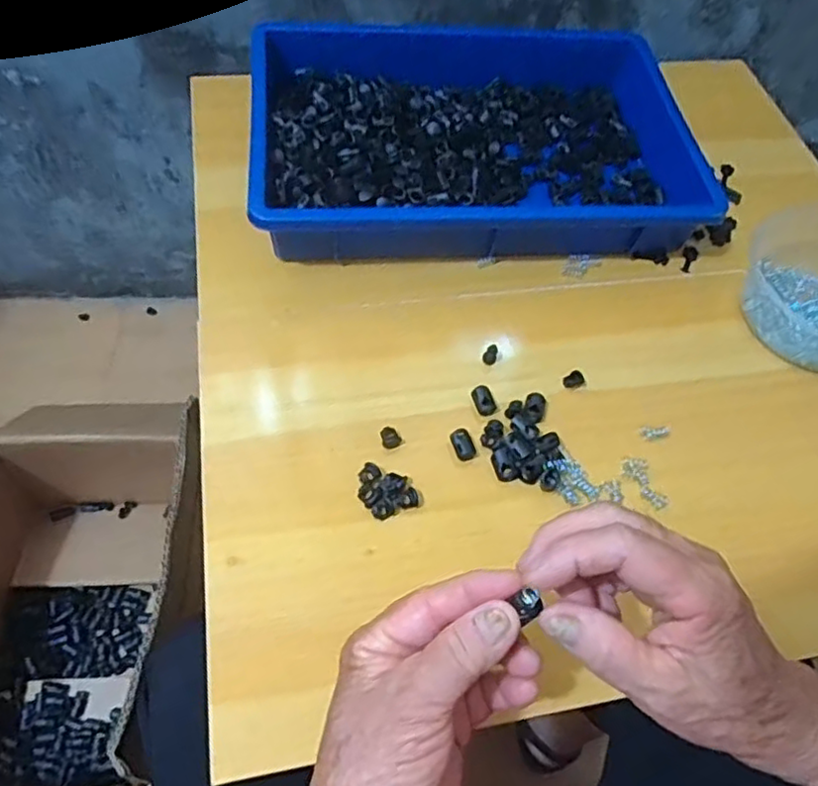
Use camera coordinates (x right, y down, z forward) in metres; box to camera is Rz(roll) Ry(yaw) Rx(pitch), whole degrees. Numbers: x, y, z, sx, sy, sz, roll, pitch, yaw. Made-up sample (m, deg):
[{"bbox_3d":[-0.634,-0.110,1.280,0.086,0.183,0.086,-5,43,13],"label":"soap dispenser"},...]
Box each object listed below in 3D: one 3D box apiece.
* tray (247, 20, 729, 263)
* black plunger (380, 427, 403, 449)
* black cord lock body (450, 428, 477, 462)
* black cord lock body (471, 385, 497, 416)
[{"bbox_3d":[0.054,-0.221,0.563,0.361,0.058,0.234,-1,59,-7],"label":"tray"},{"bbox_3d":[-0.012,0.030,0.436,0.013,0.007,0.015,-12,61,-11],"label":"black plunger"},{"bbox_3d":[0.037,0.034,0.436,0.015,0.008,0.022,-15,62,-15],"label":"black cord lock body"},{"bbox_3d":[0.053,0.004,0.454,0.014,0.006,0.021,-13,61,-14],"label":"black cord lock body"}]

